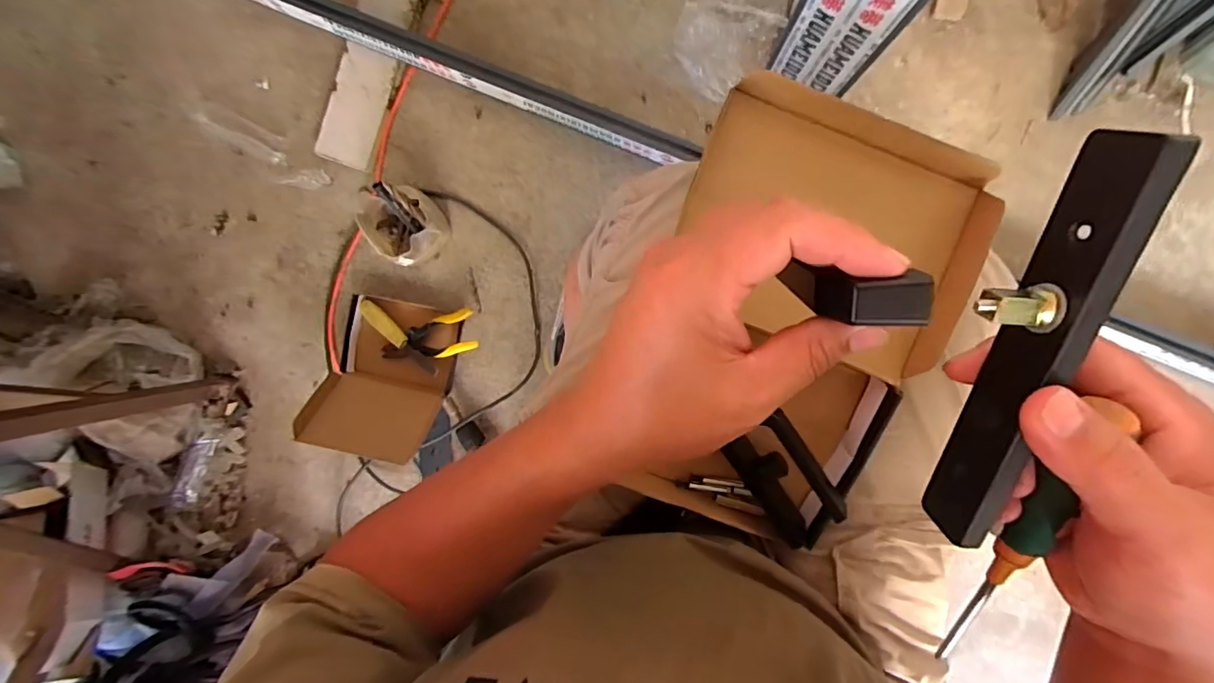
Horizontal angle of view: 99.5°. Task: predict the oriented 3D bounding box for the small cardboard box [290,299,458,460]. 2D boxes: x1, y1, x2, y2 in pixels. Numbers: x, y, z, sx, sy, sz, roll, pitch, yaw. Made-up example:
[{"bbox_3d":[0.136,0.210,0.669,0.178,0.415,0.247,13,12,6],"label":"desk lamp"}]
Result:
[{"bbox_3d":[-0.393,0.068,0.900,0.200,0.107,0.271,21,95,3],"label":"small cardboard box"}]

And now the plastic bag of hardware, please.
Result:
[{"bbox_3d":[-0.361,-0.203,0.904,0.130,0.108,0.130,-13,92,5],"label":"plastic bag of hardware"}]

